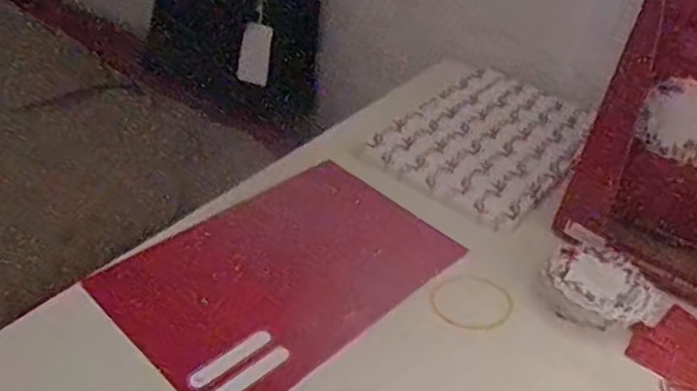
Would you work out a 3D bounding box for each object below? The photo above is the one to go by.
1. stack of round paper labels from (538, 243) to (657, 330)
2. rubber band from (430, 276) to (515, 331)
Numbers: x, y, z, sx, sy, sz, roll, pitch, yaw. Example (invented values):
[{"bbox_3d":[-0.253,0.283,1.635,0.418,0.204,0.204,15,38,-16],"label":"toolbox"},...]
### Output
[{"bbox_3d":[0.196,0.072,0.516,0.082,0.025,0.083,22,40,18],"label":"stack of round paper labels"},{"bbox_3d":[0.095,0.081,0.505,0.059,0.004,0.065,29,43,26],"label":"rubber band"}]

